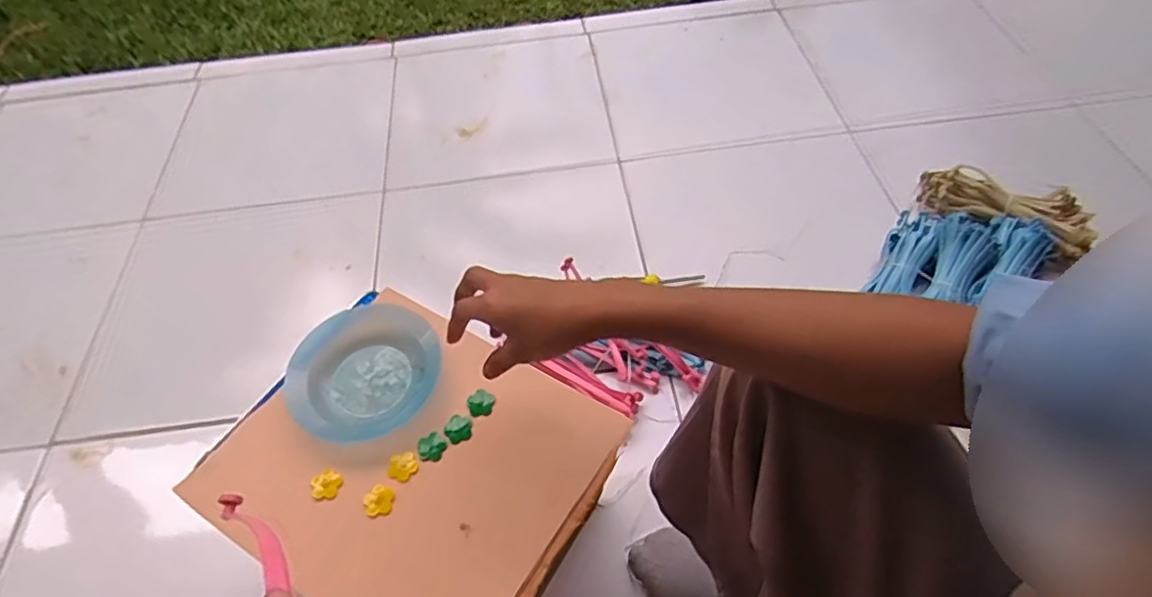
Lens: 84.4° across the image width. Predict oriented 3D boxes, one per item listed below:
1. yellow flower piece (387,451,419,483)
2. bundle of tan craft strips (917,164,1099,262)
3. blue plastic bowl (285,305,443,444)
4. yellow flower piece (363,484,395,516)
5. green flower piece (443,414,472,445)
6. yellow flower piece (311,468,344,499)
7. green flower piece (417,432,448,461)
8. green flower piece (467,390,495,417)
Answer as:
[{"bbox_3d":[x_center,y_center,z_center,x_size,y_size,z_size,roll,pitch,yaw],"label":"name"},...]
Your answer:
[{"bbox_3d":[-0.139,0.135,0.508,0.024,0.004,0.023,-8,54,-3],"label":"yellow flower piece"},{"bbox_3d":[0.614,-0.131,0.914,0.229,0.067,0.073,32,61,24],"label":"bundle of tan craft strips"},{"bbox_3d":[-0.181,0.062,0.544,0.126,0.030,0.110,-39,61,-23],"label":"blue plastic bowl"},{"bbox_3d":[-0.154,0.157,0.494,0.023,0.004,0.023,-1,54,2],"label":"yellow flower piece"},{"bbox_3d":[-0.097,0.109,0.526,0.022,0.004,0.023,1,68,-4],"label":"green flower piece"},{"bbox_3d":[-0.198,0.147,0.503,0.024,0.004,0.023,-2,54,1],"label":"yellow flower piece"},{"bbox_3d":[-0.117,0.122,0.518,0.023,0.006,0.021,-1,54,2],"label":"green flower piece"},{"bbox_3d":[-0.080,0.089,0.537,0.022,0.004,0.022,-4,74,-5],"label":"green flower piece"}]

